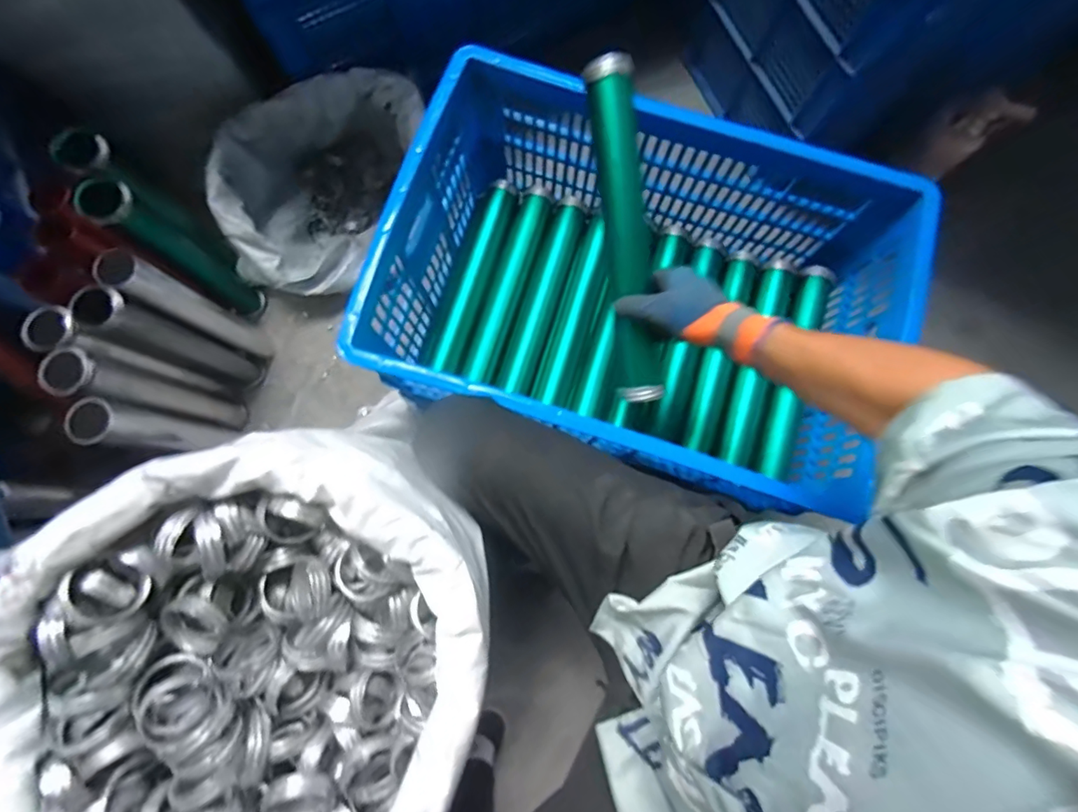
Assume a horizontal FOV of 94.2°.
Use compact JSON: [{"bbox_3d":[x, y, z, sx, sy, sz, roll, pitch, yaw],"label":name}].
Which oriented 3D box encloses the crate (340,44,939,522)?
[{"bbox_3d":[0.138,-0.151,0.727,0.644,0.235,0.445,18,80,3],"label":"crate"}]

